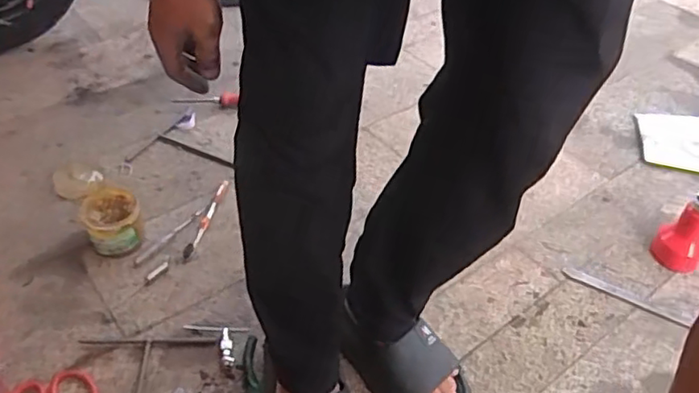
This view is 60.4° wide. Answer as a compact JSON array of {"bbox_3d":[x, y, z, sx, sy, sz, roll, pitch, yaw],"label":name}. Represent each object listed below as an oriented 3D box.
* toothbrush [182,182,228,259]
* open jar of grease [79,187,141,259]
[{"bbox_3d":[-0.242,0.035,1.020,0.016,0.009,0.183,12,45,7],"label":"toothbrush"},{"bbox_3d":[-0.375,0.039,0.956,0.087,0.069,0.102,-15,48,-20],"label":"open jar of grease"}]

